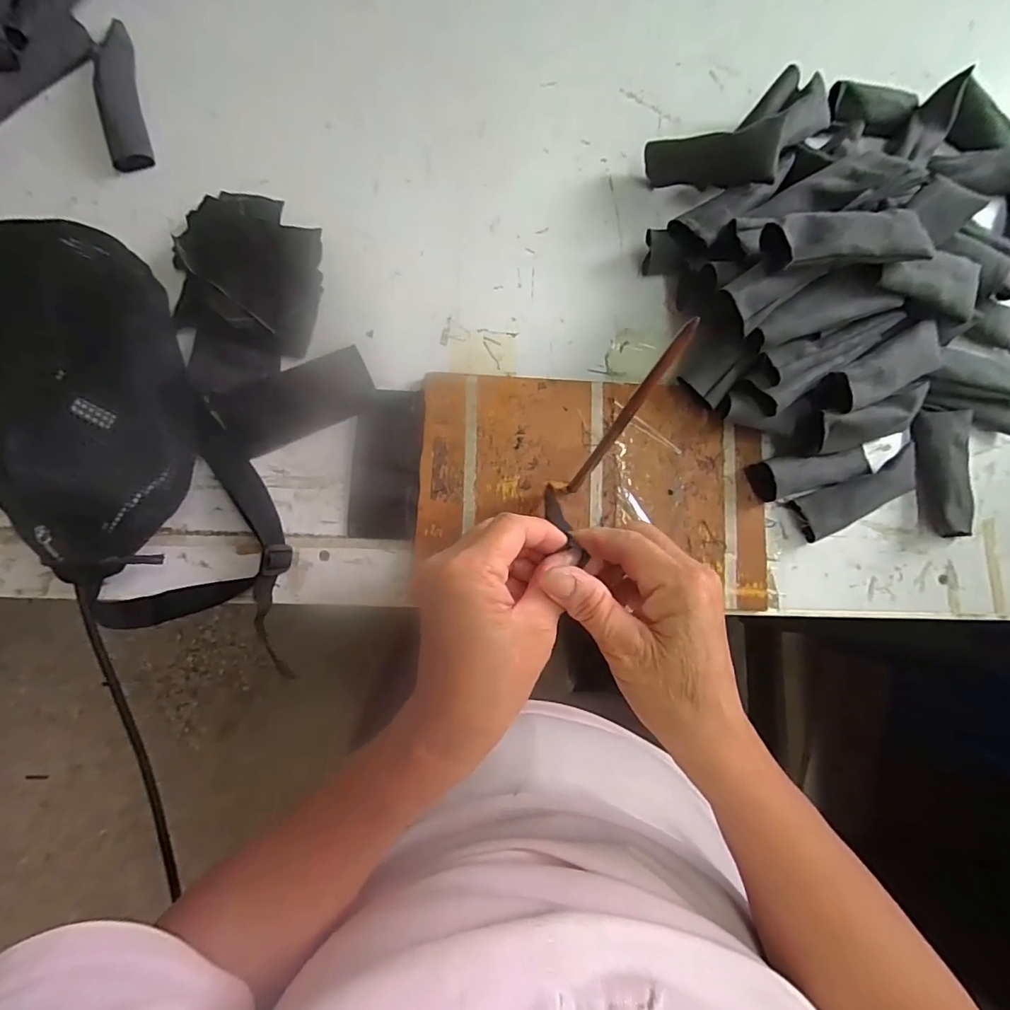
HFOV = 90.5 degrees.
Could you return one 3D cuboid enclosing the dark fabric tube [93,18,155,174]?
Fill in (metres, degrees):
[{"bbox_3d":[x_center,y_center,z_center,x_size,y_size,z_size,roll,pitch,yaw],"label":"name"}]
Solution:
[{"bbox_3d":[-0.324,-0.347,0.419,0.030,0.019,0.137,-14,82,-5],"label":"dark fabric tube"}]

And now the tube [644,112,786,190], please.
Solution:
[{"bbox_3d":[0.165,-0.279,0.403,0.102,0.032,0.026,18,79,33],"label":"tube"}]

